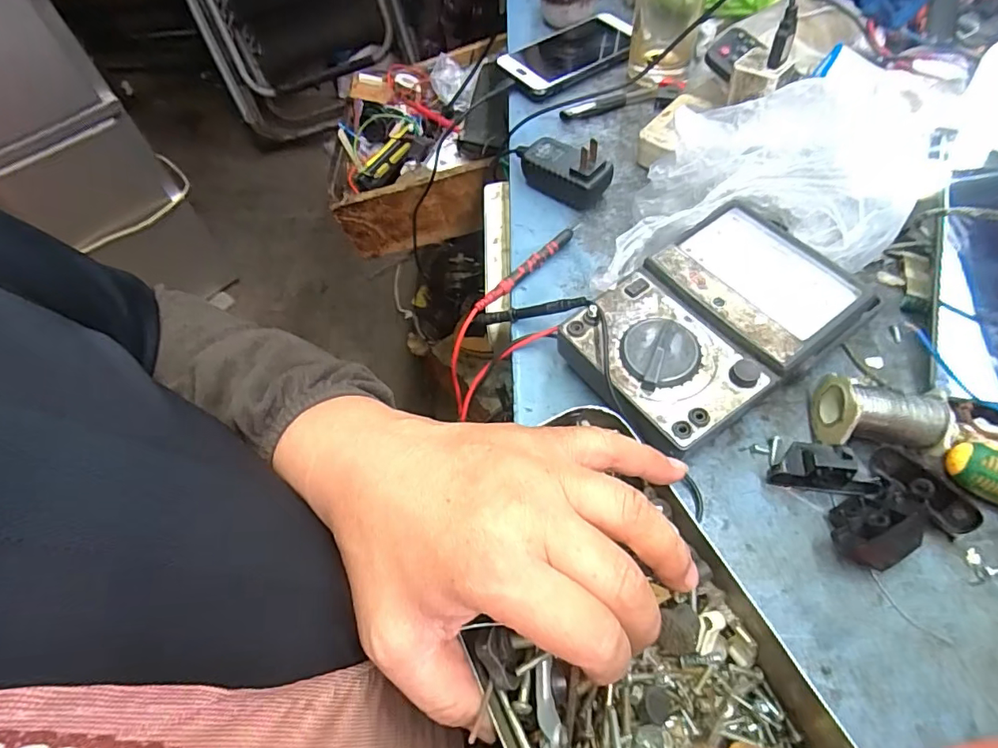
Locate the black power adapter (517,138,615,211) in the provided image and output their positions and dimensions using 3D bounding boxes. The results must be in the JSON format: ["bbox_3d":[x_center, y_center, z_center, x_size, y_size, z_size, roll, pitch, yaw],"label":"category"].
[{"bbox_3d":[0.050,-0.175,0.438,0.087,0.044,0.040,34,67,22],"label":"black power adapter"}]

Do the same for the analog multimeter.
[{"bbox_3d":[0.137,-0.031,0.344,0.176,0.049,0.116,-31,62,-14],"label":"analog multimeter"}]

